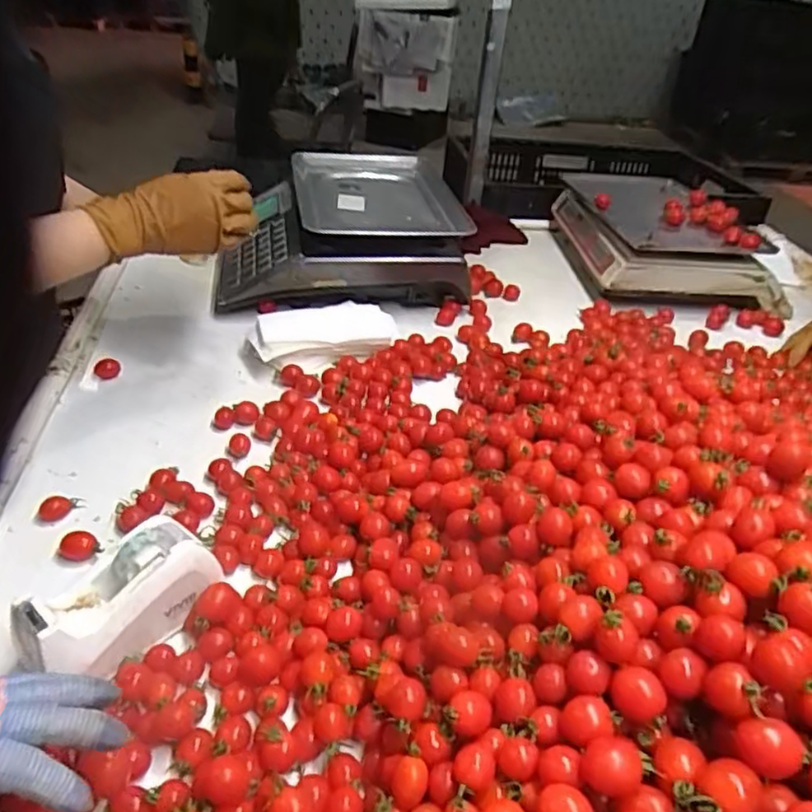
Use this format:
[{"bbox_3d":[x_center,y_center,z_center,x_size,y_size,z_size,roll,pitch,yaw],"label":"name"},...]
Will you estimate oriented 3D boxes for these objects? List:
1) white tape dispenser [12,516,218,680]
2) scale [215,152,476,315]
[{"bbox_3d":[-0.210,0.140,0.483,0.059,0.065,0.133,31,47,31],"label":"white tape dispenser"},{"bbox_3d":[-0.106,-0.274,1.022,0.354,0.106,0.353,-4,39,-8],"label":"scale"}]

